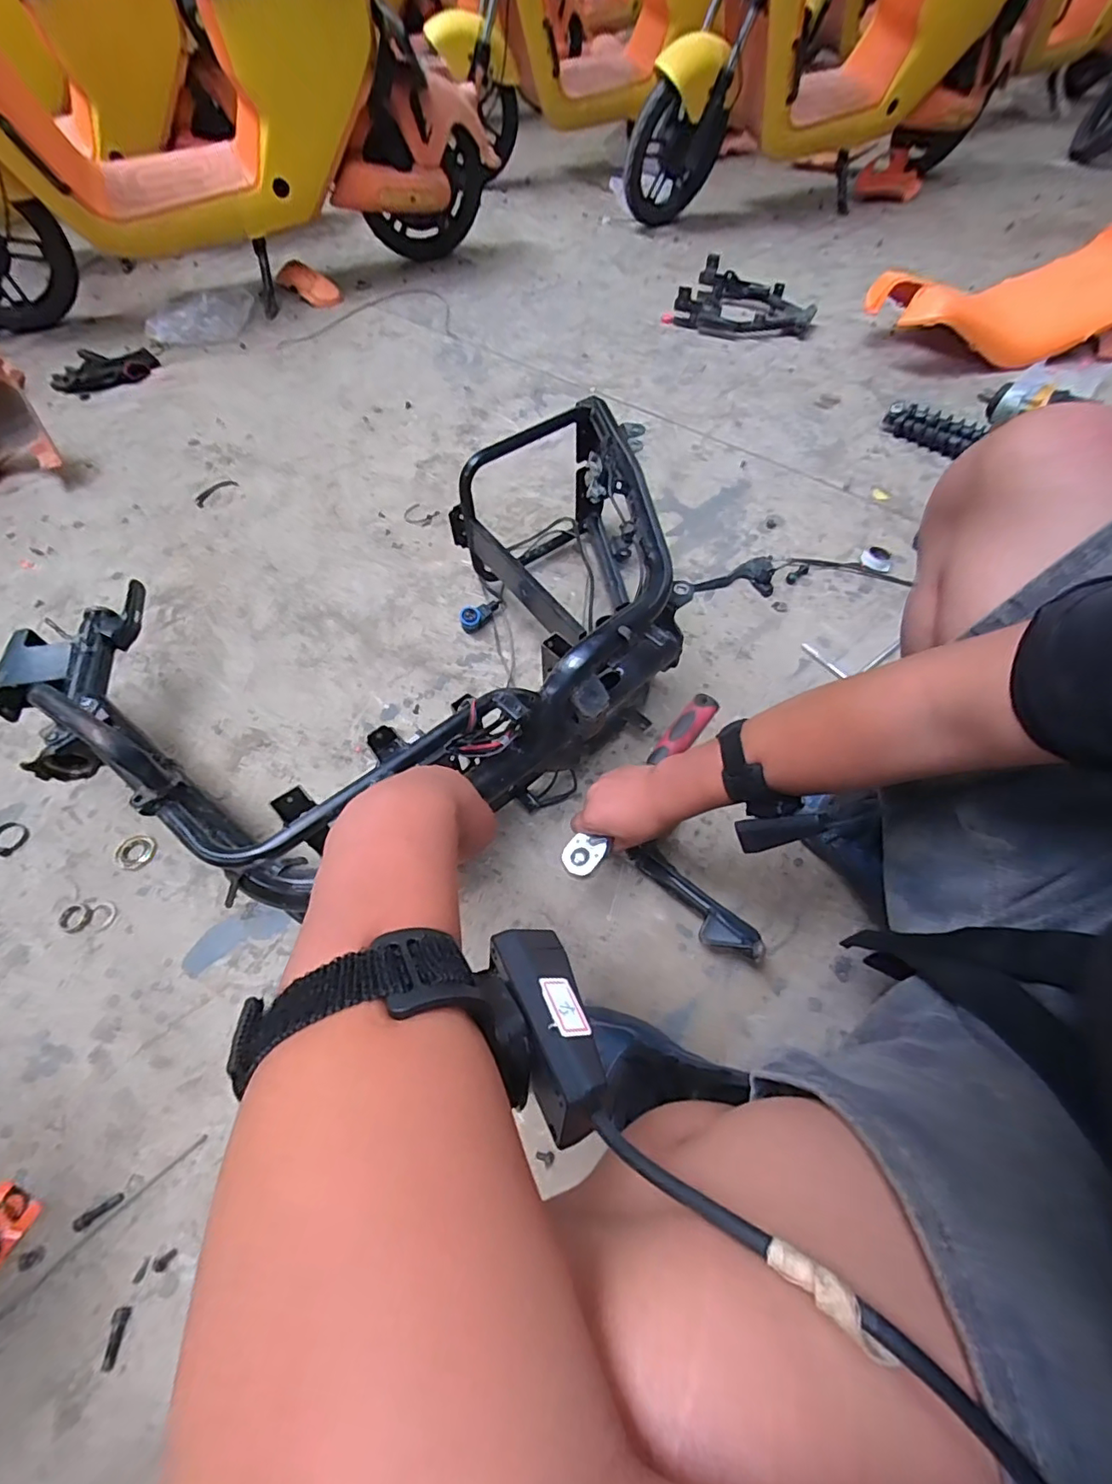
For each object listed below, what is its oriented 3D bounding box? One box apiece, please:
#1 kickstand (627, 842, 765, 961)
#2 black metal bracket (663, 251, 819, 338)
[{"bbox_3d":[0.152,0.180,0.632,0.041,0.019,0.178,-35,50,-20],"label":"kickstand"},{"bbox_3d":[0.498,-1.169,1.484,0.375,0.084,0.276,16,59,9],"label":"black metal bracket"}]

